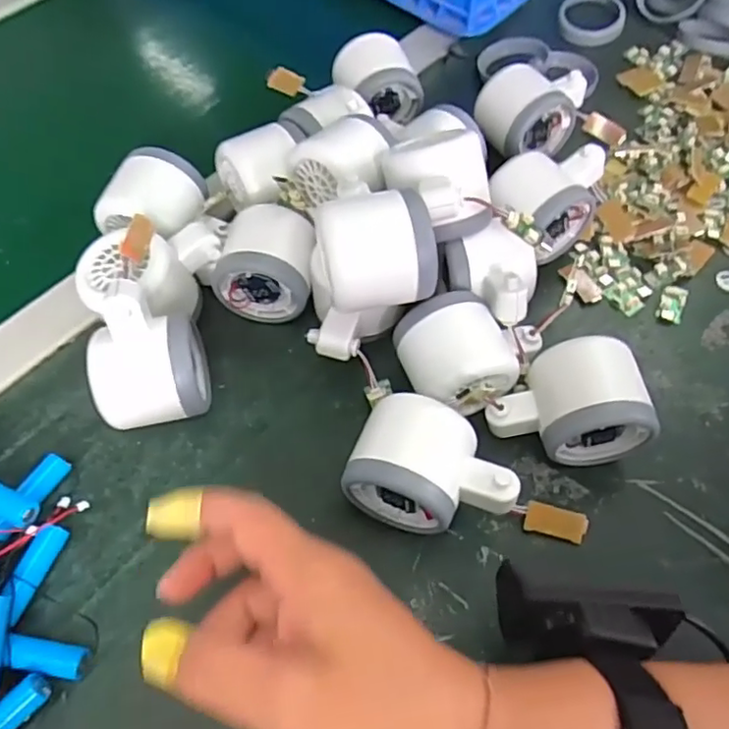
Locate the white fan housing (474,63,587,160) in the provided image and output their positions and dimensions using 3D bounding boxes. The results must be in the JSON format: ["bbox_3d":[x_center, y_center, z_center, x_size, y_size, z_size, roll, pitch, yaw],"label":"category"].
[{"bbox_3d":[0.127,-0.193,0.473,0.083,0.052,0.054,-25,61,-13],"label":"white fan housing"}]

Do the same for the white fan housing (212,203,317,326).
[{"bbox_3d":[-0.062,-0.064,0.395,0.060,0.052,0.053,6,59,5],"label":"white fan housing"}]

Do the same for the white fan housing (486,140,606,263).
[{"bbox_3d":[0.121,-0.110,0.420,0.063,0.051,0.075,38,67,22],"label":"white fan housing"}]

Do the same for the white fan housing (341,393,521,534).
[{"bbox_3d":[0.036,0.058,0.325,0.083,0.055,0.056,20,61,13],"label":"white fan housing"}]

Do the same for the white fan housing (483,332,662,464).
[{"bbox_3d":[0.109,0.023,0.345,0.079,0.051,0.059,-7,59,-3],"label":"white fan housing"}]

